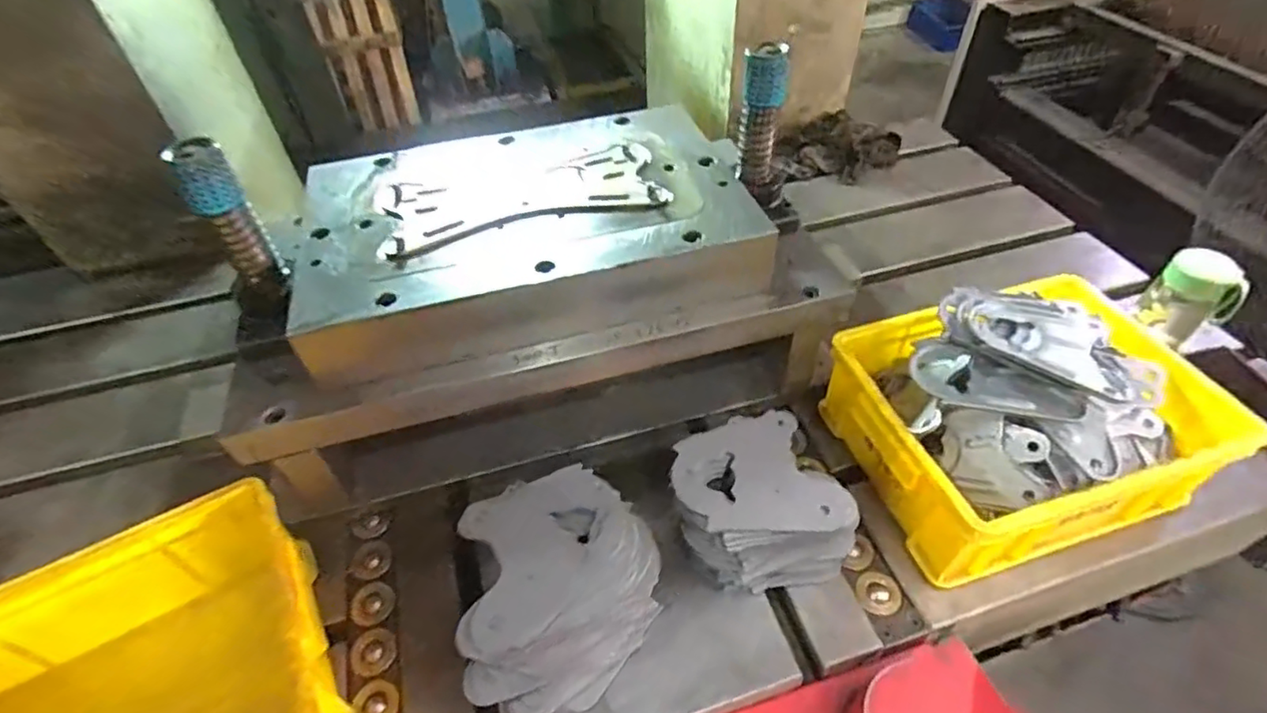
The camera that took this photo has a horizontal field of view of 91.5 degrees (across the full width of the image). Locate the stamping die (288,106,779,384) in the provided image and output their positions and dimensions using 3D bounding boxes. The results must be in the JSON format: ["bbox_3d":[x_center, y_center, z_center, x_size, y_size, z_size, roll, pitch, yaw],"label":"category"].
[{"bbox_3d":[-0.114,-0.138,0.703,0.476,0.101,0.342,-15,47,-9],"label":"stamping die"}]

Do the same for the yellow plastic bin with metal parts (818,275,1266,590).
[{"bbox_3d":[0.415,0.046,0.667,0.345,0.160,0.264,-15,48,-9],"label":"yellow plastic bin with metal parts"}]

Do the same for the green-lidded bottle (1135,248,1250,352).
[{"bbox_3d":[0.717,-0.074,0.792,0.063,0.112,0.091,-32,52,-23],"label":"green-lidded bottle"}]

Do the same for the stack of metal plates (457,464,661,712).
[{"bbox_3d":[-0.061,0.216,0.571,0.169,0.137,0.173,-8,47,-3],"label":"stack of metal plates"}]

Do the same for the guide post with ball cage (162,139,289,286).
[{"bbox_3d":[-0.360,-0.122,0.553,0.042,0.137,0.034,-32,52,-23],"label":"guide post with ball cage"}]

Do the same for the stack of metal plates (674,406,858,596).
[{"bbox_3d":[0.120,0.153,0.615,0.155,0.122,0.138,-19,48,-12],"label":"stack of metal plates"}]

